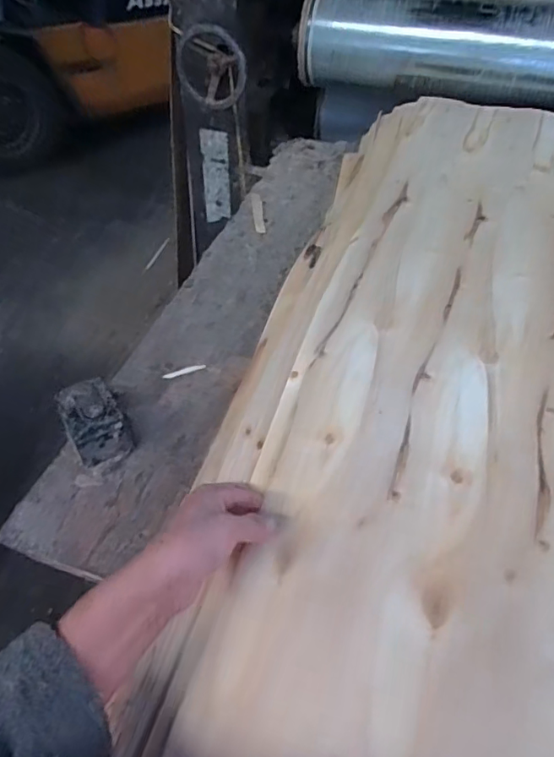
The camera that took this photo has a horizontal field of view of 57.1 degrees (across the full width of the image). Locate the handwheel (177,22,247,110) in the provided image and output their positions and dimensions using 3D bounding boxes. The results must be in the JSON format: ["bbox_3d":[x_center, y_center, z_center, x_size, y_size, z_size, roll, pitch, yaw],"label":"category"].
[{"bbox_3d":[-0.144,-0.693,1.136,0.166,0.169,0.045,1,50,34],"label":"handwheel"}]

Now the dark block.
[{"bbox_3d":[-0.254,0.059,0.709,0.076,0.072,0.113,-20,51,-20],"label":"dark block"}]

